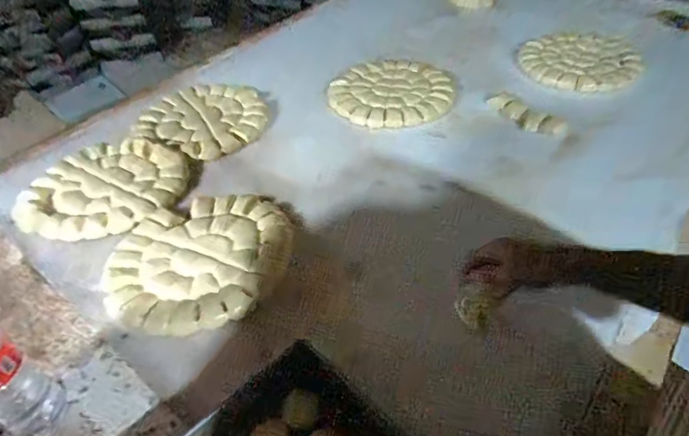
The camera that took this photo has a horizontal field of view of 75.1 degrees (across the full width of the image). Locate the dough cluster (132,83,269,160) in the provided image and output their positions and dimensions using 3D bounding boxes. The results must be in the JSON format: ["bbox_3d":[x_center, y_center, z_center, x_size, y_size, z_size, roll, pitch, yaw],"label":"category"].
[{"bbox_3d":[-0.317,-0.229,1.013,0.266,0.029,0.241,19,52,22],"label":"dough cluster"}]

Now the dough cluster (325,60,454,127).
[{"bbox_3d":[0.111,-0.300,1.051,0.288,0.036,0.267,-1,47,2],"label":"dough cluster"}]

